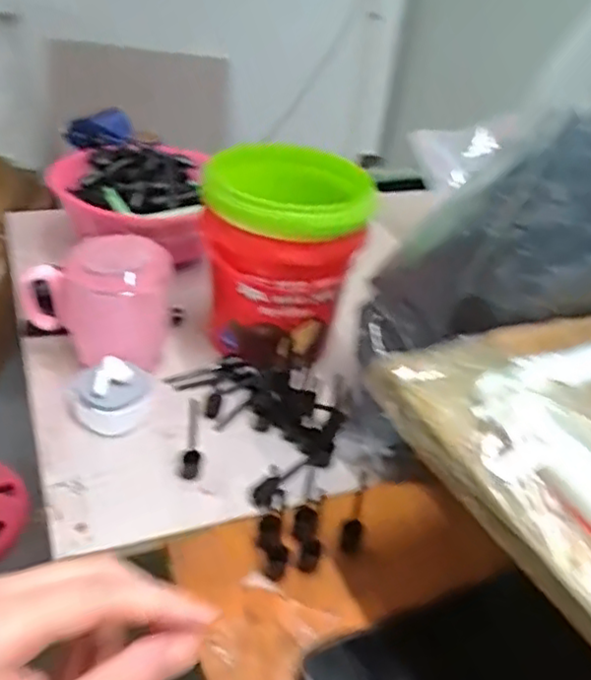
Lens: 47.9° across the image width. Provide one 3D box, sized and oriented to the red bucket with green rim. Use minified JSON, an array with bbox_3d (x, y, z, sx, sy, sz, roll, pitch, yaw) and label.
[{"bbox_3d":[-0.015,-0.074,0.554,0.116,0.141,0.126,5,35,-4],"label":"red bucket with green rim"}]

